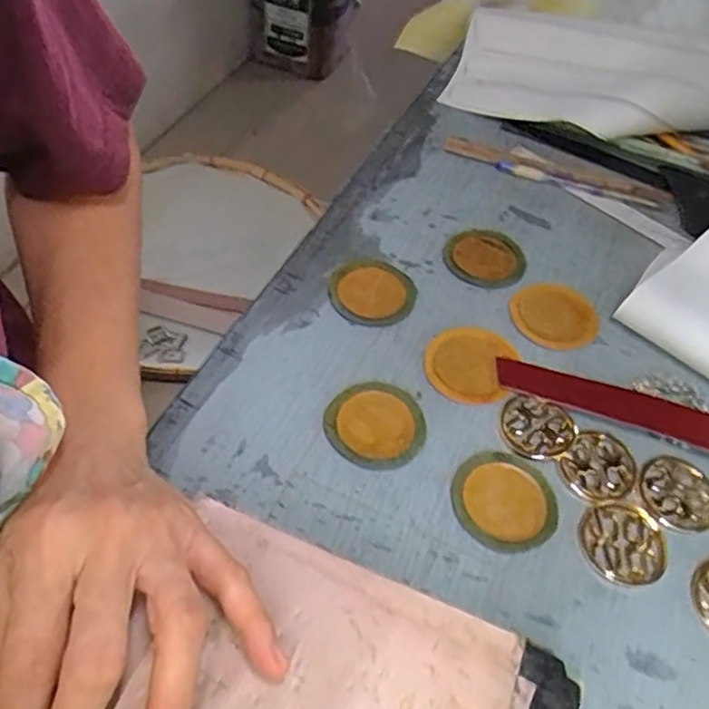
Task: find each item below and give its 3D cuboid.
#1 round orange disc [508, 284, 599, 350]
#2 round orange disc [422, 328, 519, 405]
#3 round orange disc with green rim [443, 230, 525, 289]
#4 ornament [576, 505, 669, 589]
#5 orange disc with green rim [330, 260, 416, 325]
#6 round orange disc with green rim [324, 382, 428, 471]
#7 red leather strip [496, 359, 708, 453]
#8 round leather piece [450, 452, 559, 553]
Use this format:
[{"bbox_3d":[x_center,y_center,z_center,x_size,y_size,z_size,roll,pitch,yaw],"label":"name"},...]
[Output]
[{"bbox_3d":[0.138,-0.026,0.447,0.058,0.004,0.055,2,52,-3],"label":"round orange disc"},{"bbox_3d":[0.073,0.005,0.416,0.055,0.004,0.058,2,52,-3],"label":"round orange disc"},{"bbox_3d":[0.097,-0.073,0.481,0.059,0.004,0.056,1,52,-2],"label":"round orange disc with green rim"},{"bbox_3d":[0.146,0.103,0.349,0.048,0.004,0.043,0,52,-4],"label":"ornament"},{"bbox_3d":[0.013,-0.044,0.448,0.060,0.005,0.058,2,52,-3],"label":"orange disc with green rim"},{"bbox_3d":[0.013,0.041,0.384,0.058,0.004,0.055,2,52,-3],"label":"round orange disc with green rim"},{"bbox_3d":[0.210,0.050,0.385,0.254,0.007,0.028,21,60,11],"label":"red leather strip"},{"bbox_3d":[0.083,0.081,0.360,0.056,0.004,0.056,2,52,-3],"label":"round leather piece"}]

